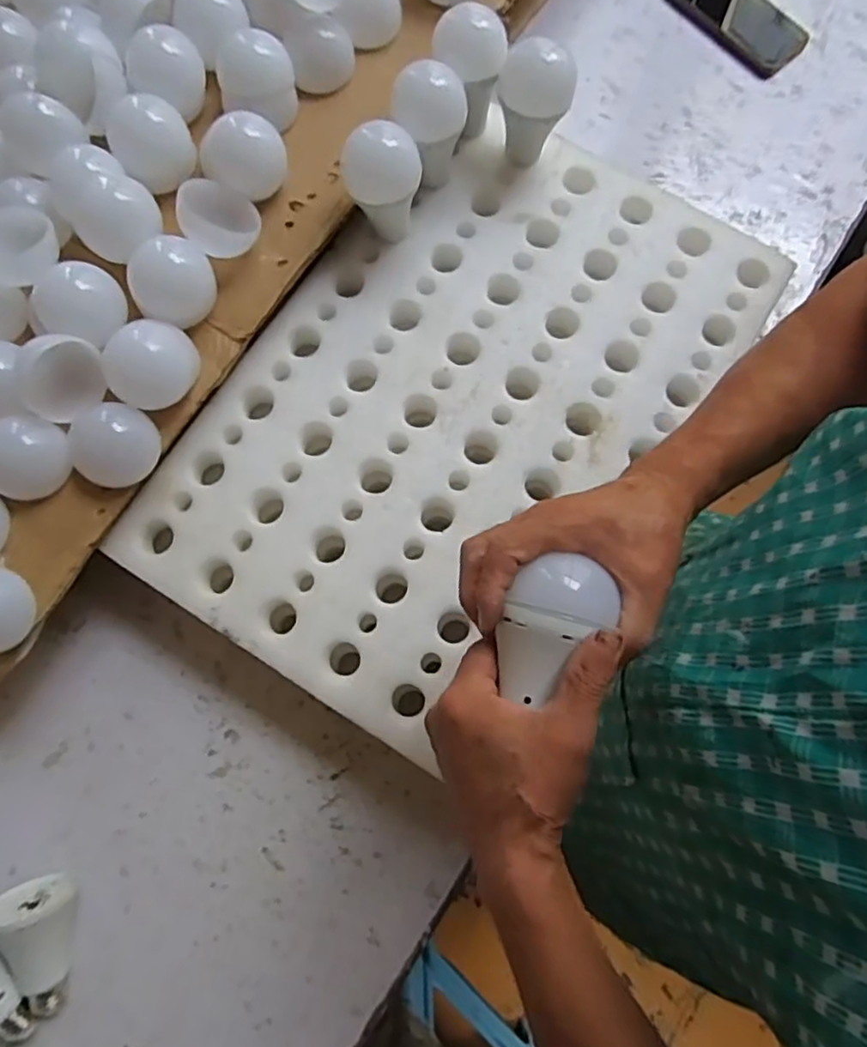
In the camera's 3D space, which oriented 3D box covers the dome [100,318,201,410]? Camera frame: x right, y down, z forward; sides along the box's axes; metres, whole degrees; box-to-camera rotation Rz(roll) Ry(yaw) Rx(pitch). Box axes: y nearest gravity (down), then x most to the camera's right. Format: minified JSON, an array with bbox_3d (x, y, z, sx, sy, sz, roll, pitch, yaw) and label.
[{"bbox_3d":[-0.222,-0.127,0.517,0.057,0.039,0.069,41,79,8],"label":"dome"}]

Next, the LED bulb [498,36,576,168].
[{"bbox_3d":[0.086,-0.360,0.577,0.063,0.087,0.055,7,75,1],"label":"LED bulb"}]

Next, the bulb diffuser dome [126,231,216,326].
[{"bbox_3d":[-0.213,-0.196,0.543,0.067,0.049,0.065,0,77,-1],"label":"bulb diffuser dome"}]

